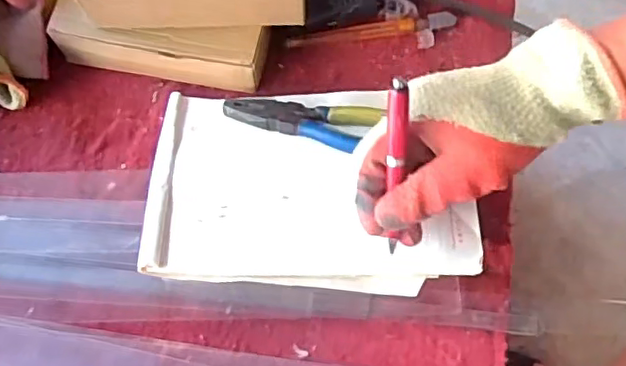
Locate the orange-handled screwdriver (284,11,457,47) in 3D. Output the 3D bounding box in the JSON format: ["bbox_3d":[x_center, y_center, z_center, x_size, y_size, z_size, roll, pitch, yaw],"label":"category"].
[{"bbox_3d":[0.054,-0.145,0.562,0.159,0.008,0.016,-7,69,-3],"label":"orange-handled screwdriver"}]

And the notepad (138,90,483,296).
[{"bbox_3d":[-0.003,-0.003,0.493,0.255,0.021,0.179,0,61,0],"label":"notepad"}]

